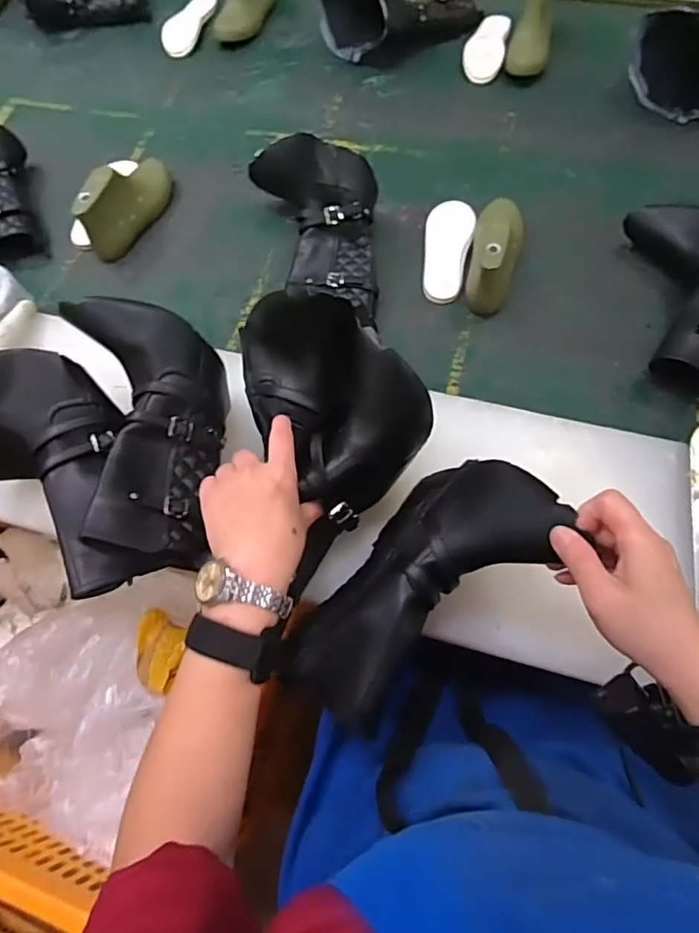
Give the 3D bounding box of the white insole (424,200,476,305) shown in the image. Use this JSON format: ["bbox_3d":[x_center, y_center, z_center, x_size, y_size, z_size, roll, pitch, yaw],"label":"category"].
[{"bbox_3d":[0.127,-0.283,0.715,0.059,0.014,0.165,10,66,7],"label":"white insole"}]

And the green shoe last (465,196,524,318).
[{"bbox_3d":[0.185,-0.278,0.671,0.063,0.076,0.176,12,67,8],"label":"green shoe last"}]

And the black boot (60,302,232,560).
[{"bbox_3d":[-0.170,-0.036,0.485,0.108,0.094,0.223,-11,66,-2],"label":"black boot"}]

